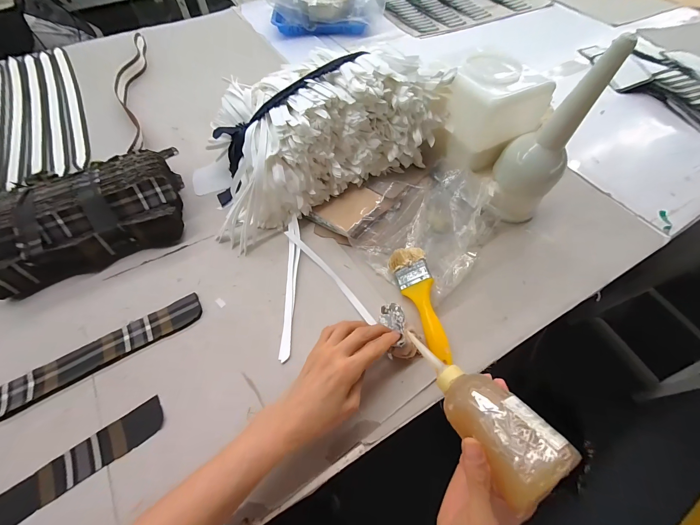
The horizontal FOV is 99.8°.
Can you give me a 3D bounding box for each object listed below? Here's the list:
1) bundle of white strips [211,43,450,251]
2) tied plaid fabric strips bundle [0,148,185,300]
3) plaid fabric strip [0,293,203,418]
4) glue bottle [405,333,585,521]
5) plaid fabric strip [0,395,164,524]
[{"bbox_3d":[-0.065,-0.221,0.492,0.378,0.171,0.237,-22,59,-13],"label":"bundle of white strips"},{"bbox_3d":[-0.416,-0.077,0.469,0.271,0.075,0.180,-22,59,-13],"label":"tied plaid fabric strips bundle"},{"bbox_3d":[-0.325,0.116,0.377,0.259,0.009,0.040,-27,60,-16],"label":"plaid fabric strip"},{"bbox_3d":[0.110,0.126,0.284,0.057,0.046,0.175,-25,31,-15],"label":"glue bottle"},{"bbox_3d":[-0.324,0.237,0.304,0.256,0.006,0.039,-32,61,-17],"label":"plaid fabric strip"}]

